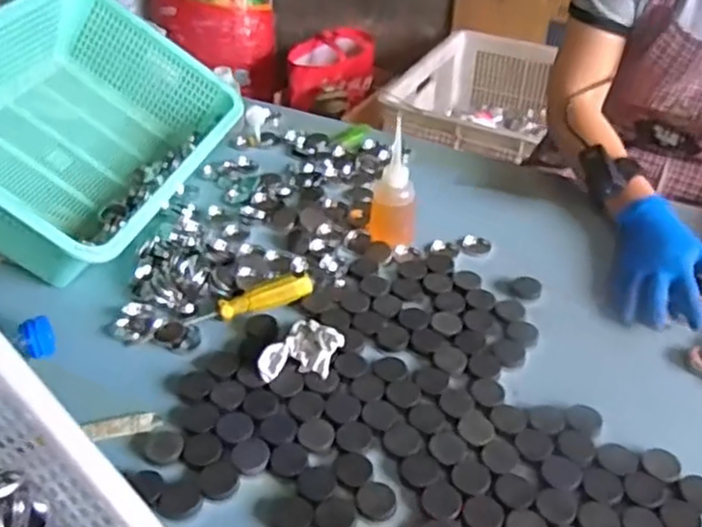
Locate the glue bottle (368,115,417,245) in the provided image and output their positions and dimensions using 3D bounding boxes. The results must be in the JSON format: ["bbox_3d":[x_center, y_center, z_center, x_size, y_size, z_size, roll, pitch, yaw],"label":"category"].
[{"bbox_3d":[0.049,-0.085,0.864,0.055,0.127,0.047,4,39,5],"label":"glue bottle"}]

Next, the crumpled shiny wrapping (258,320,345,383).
[{"bbox_3d":[-0.049,0.091,0.720,0.076,0.031,0.056,-30,48,-32],"label":"crumpled shiny wrapping"}]

